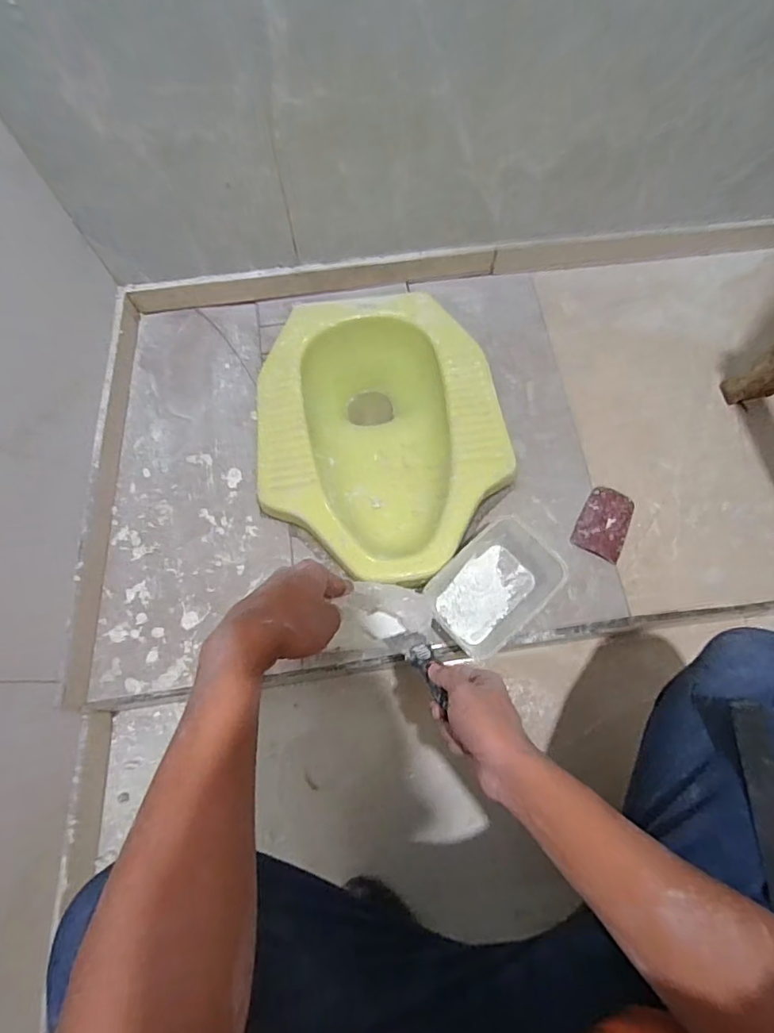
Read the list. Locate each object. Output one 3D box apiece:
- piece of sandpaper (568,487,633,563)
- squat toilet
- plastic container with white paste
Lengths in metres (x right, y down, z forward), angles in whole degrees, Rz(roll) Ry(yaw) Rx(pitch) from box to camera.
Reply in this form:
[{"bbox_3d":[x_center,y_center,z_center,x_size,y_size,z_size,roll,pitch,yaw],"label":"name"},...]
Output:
[{"bbox_3d":[0.310,0.010,0.749,0.069,0.021,0.100,24,75,7],"label":"piece of sandpaper"},{"bbox_3d":[-0.010,-0.110,0.818,0.353,0.138,0.448,-7,74,-2],"label":"squat toilet"},{"bbox_3d":[0.144,0.094,0.696,0.164,0.066,0.128,-42,78,-11],"label":"plastic container with white paste"}]

